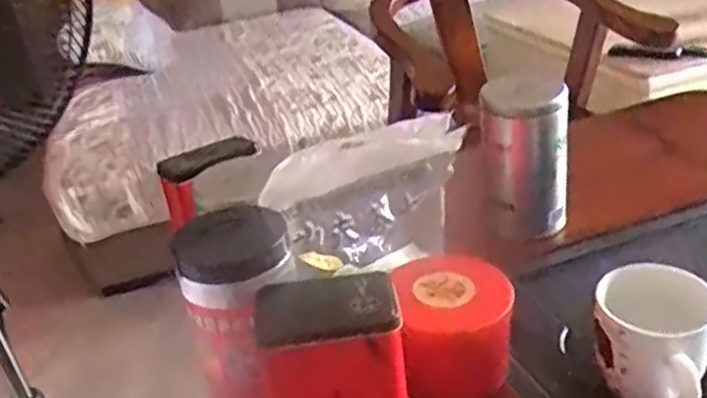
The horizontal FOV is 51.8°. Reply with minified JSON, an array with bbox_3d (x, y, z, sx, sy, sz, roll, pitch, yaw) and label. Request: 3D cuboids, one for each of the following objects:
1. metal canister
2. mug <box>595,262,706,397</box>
[{"bbox_3d":[0.179,-0.045,0.759,0.083,0.156,0.069,0,26,15],"label":"metal canister"},{"bbox_3d":[0.223,0.114,0.543,0.079,0.088,0.105,5,28,24],"label":"mug"}]

